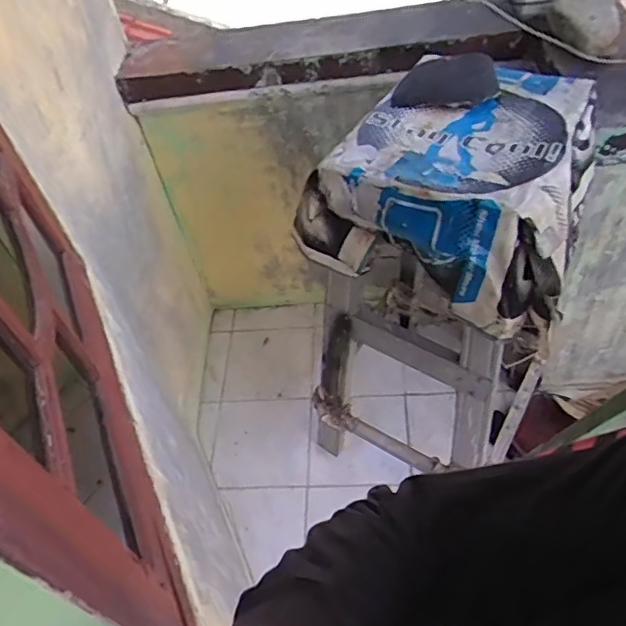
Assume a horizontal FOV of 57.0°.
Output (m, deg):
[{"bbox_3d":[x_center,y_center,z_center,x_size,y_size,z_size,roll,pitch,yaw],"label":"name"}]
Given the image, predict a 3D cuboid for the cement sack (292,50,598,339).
[{"bbox_3d":[0.245,-0.243,1.035,0.445,0.251,0.437,19,53,22],"label":"cement sack"}]

